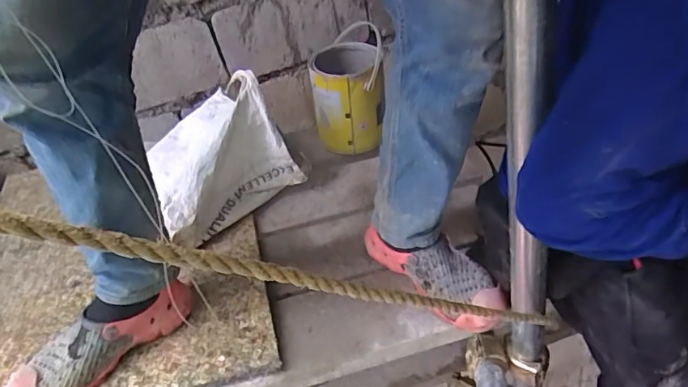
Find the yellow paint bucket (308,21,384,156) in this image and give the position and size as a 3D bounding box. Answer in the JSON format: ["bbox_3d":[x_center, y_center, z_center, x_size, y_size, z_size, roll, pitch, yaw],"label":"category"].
[{"bbox_3d":[0.010,-0.231,1.144,0.155,0.239,0.142,-8,39,7],"label":"yellow paint bucket"}]

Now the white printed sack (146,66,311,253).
[{"bbox_3d":[-0.253,-0.049,0.985,0.293,0.223,0.152,-38,45,-27],"label":"white printed sack"}]

